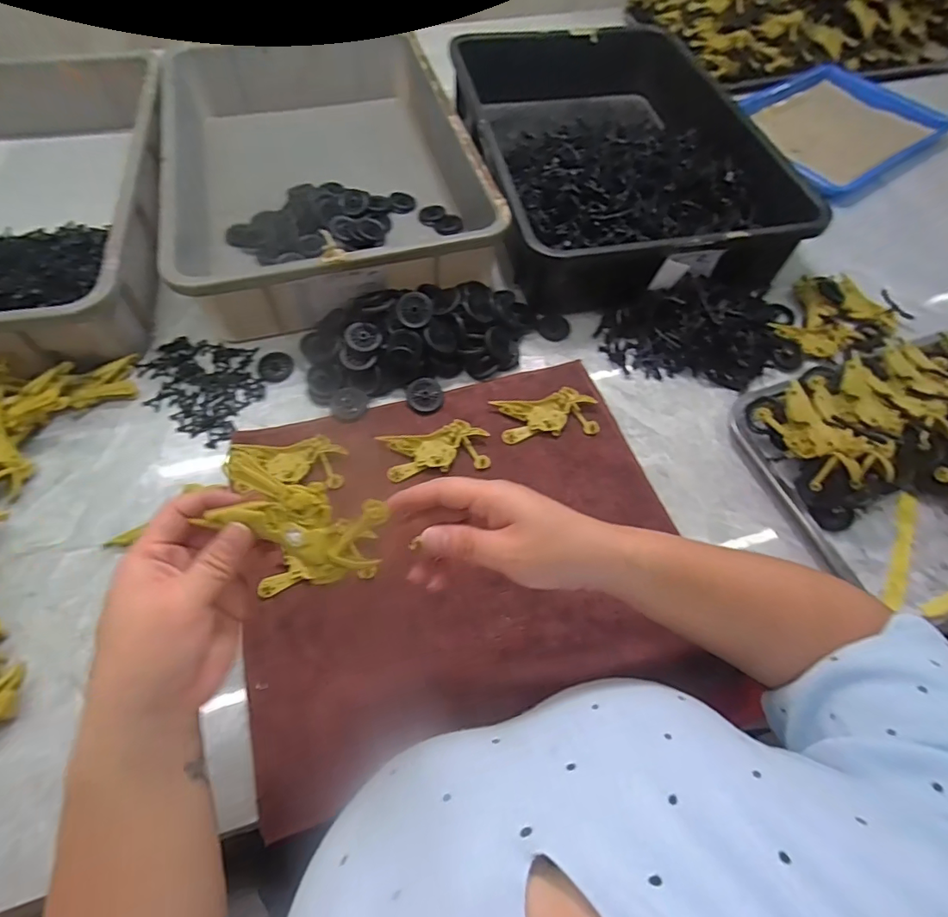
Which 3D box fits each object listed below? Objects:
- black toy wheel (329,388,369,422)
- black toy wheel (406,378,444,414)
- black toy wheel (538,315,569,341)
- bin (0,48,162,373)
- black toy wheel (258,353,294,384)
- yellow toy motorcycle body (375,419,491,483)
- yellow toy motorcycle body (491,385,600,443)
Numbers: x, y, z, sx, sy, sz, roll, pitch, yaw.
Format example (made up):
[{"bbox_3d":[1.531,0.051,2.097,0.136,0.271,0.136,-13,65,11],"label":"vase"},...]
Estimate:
[{"bbox_3d":[-0.130,-0.055,0.521,0.038,0.007,0.042,-3,62,-4],"label":"black toy wheel"},{"bbox_3d":[-0.051,-0.066,0.526,0.037,0.004,0.038,0,77,0],"label":"black toy wheel"},{"bbox_3d":[0.095,-0.154,0.593,0.034,0.013,0.033,-7,62,-6],"label":"black toy wheel"},{"bbox_3d":[-0.560,-0.306,0.597,0.361,0.096,0.507,-8,62,-7],"label":"bin"},{"bbox_3d":[-0.216,-0.101,0.548,0.036,0.004,0.043,-8,62,-7],"label":"black toy wheel"},{"bbox_3d":[-0.037,-0.008,0.496,0.099,0.011,0.053,-9,62,-7],"label":"yellow toy motorcycle body"},{"bbox_3d":[0.075,-0.045,0.519,0.100,0.015,0.051,-6,62,-5],"label":"yellow toy motorcycle body"}]

